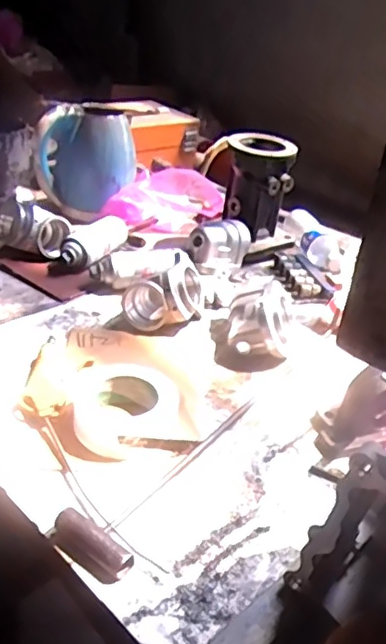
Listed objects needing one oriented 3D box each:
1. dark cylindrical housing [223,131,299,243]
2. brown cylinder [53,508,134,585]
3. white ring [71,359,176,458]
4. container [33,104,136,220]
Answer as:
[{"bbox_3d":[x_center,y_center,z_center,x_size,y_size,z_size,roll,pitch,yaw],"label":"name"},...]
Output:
[{"bbox_3d":[0.119,-0.255,1.147,0.129,0.167,0.106,15,33,11],"label":"dark cylindrical housing"},{"bbox_3d":[-0.098,0.209,0.564,0.085,0.023,0.031,27,37,28],"label":"brown cylinder"},{"bbox_3d":[-0.080,0.100,0.713,0.122,0.045,0.123,2,33,-10],"label":"white ring"},{"bbox_3d":[-0.218,-0.321,1.230,0.166,0.197,0.122,16,33,12],"label":"container"}]

